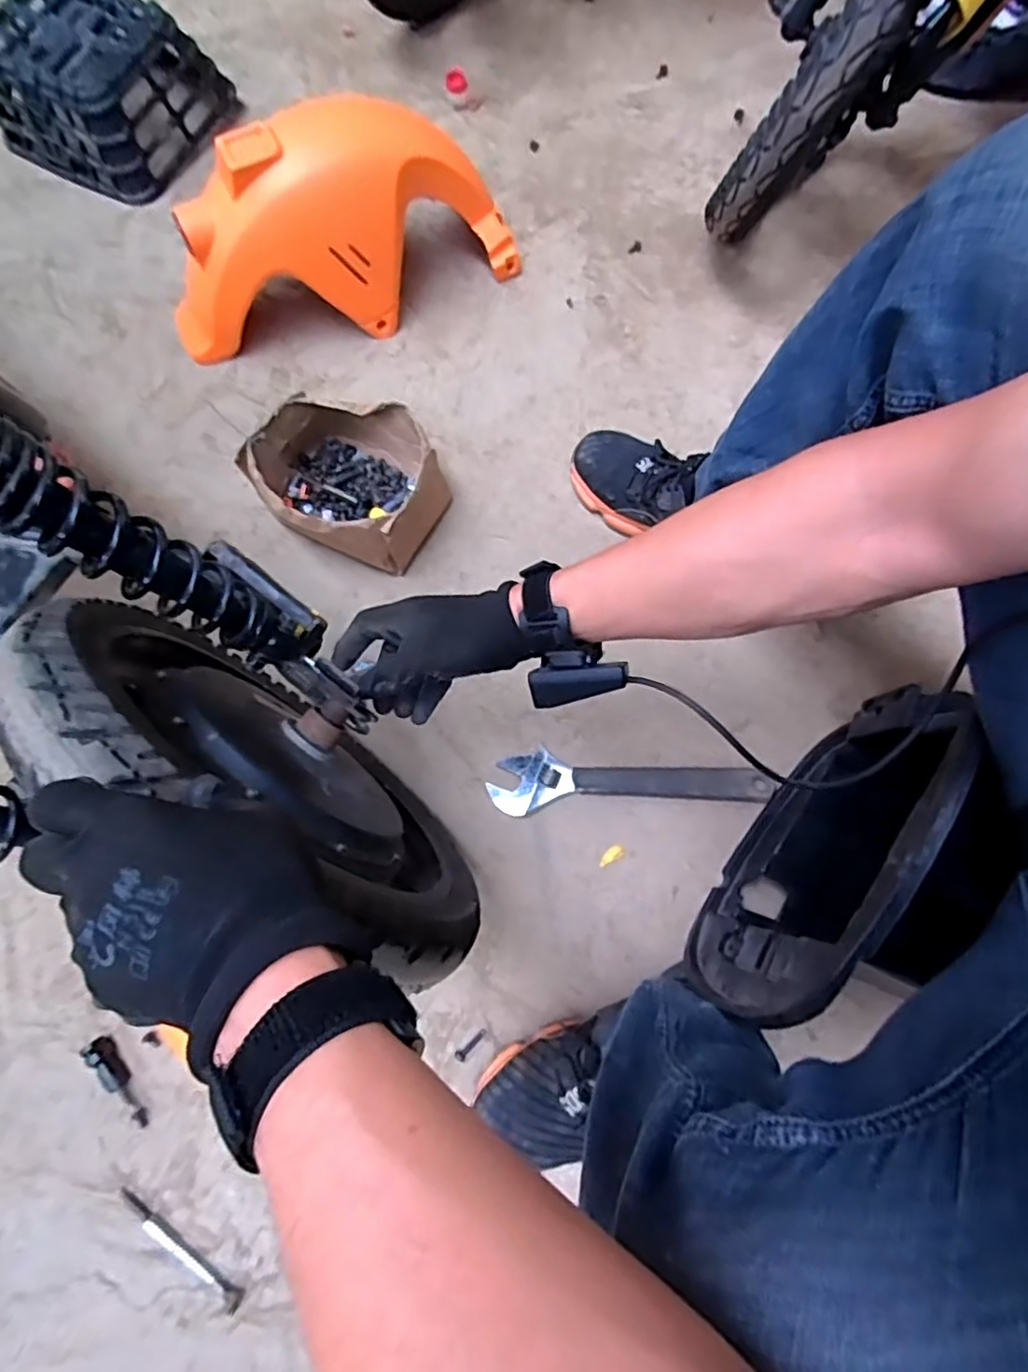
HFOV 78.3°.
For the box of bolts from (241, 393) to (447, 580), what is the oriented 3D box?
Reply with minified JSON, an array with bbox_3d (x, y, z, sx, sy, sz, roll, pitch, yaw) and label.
[{"bbox_3d":[-0.187,-0.241,0.746,0.214,0.090,0.185,33,76,11],"label":"box of bolts"}]

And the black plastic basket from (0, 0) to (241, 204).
[{"bbox_3d":[-0.617,-0.899,0.942,0.284,0.125,0.255,28,75,9],"label":"black plastic basket"}]

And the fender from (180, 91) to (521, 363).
[{"bbox_3d":[-0.220,-0.555,0.782,0.453,0.195,0.130,-21,74,-6],"label":"fender"}]

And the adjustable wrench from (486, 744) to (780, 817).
[{"bbox_3d":[0.121,0.097,0.662,0.286,0.022,0.062,-3,73,0],"label":"adjustable wrench"}]

